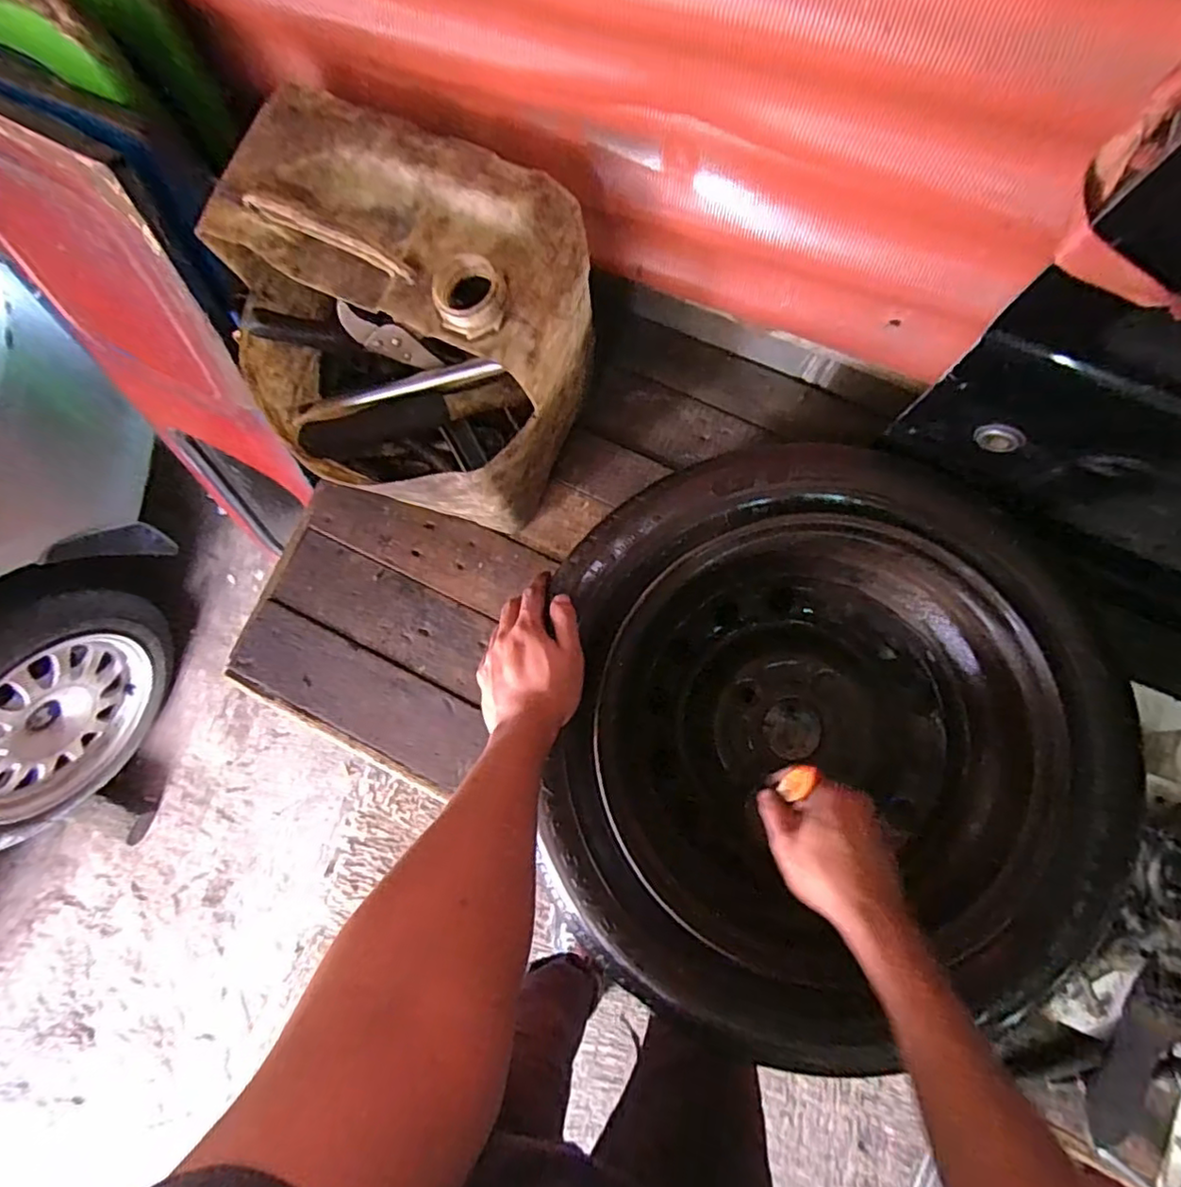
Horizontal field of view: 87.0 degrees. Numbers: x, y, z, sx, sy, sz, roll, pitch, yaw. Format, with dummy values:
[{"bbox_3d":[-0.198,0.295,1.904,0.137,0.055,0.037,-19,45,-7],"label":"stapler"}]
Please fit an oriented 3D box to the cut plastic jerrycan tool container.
[{"bbox_3d":[-0.171,-0.235,0.604,0.287,0.270,0.266,29,80,6],"label":"cut plastic jerrycan tool container"}]

